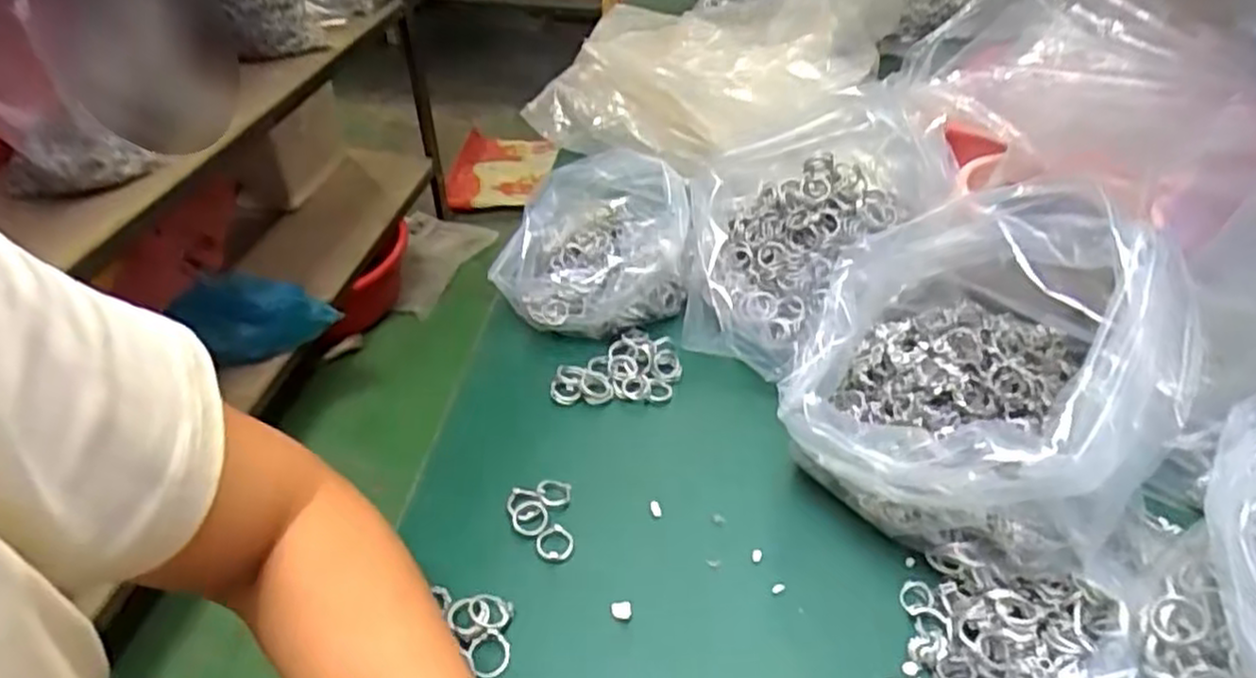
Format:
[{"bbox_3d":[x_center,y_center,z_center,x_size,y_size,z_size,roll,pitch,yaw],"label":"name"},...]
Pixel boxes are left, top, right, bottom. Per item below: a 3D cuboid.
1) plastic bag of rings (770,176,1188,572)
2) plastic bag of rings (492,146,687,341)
[{"bbox_3d":[0.187,0.026,0.419,0.169,0.177,0.168,20,45,21],"label":"plastic bag of rings"},{"bbox_3d":[-0.025,-0.079,0.592,0.143,0.109,0.127,2,41,3],"label":"plastic bag of rings"}]

